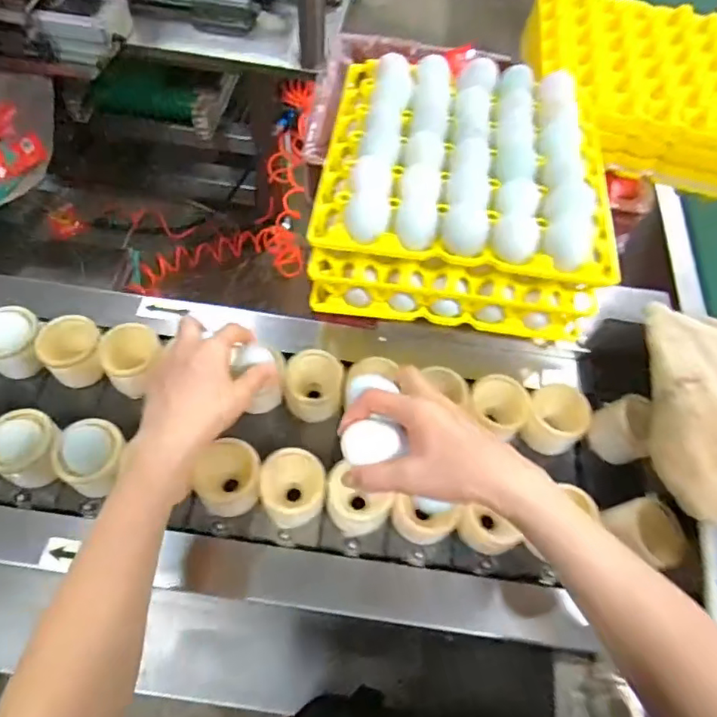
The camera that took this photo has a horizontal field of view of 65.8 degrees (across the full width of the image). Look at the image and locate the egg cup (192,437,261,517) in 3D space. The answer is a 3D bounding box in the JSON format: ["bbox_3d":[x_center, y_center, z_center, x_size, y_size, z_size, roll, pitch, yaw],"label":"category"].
[{"bbox_3d":[-0.119,0.116,0.524,0.061,0.051,0.061,1,61,-3],"label":"egg cup"}]

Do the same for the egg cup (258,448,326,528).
[{"bbox_3d":[-0.064,0.122,0.524,0.059,0.051,0.067,1,61,-3],"label":"egg cup"}]

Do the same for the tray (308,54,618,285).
[{"bbox_3d":[0.115,-0.216,0.593,0.304,0.055,0.294,8,61,1],"label":"tray"}]

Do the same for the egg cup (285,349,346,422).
[{"bbox_3d":[-0.046,0.030,0.575,0.060,0.045,0.066,1,61,-3],"label":"egg cup"}]

